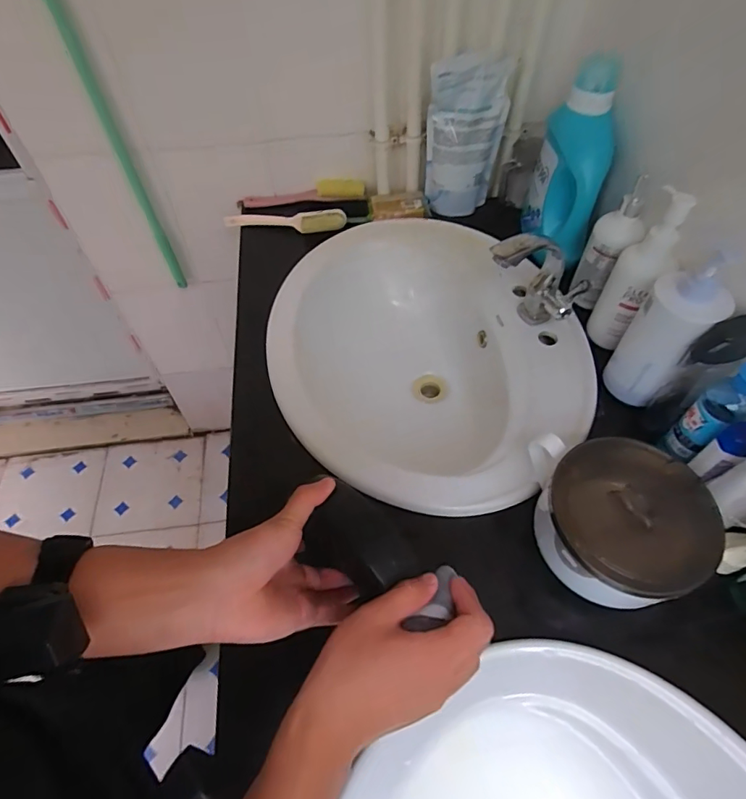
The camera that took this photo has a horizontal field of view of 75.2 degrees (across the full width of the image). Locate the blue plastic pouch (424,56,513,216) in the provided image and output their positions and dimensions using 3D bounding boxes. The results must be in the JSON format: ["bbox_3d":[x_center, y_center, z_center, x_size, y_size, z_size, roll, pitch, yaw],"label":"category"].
[{"bbox_3d":[0.149,-0.424,0.797,0.123,0.234,0.052,8,55,7],"label":"blue plastic pouch"}]

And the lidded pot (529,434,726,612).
[{"bbox_3d":[0.248,0.126,0.484,0.154,0.083,0.157,6,55,5],"label":"lidded pot"}]

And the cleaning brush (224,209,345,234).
[{"bbox_3d":[-0.160,-0.322,0.865,0.222,0.023,0.038,4,55,4],"label":"cleaning brush"}]

